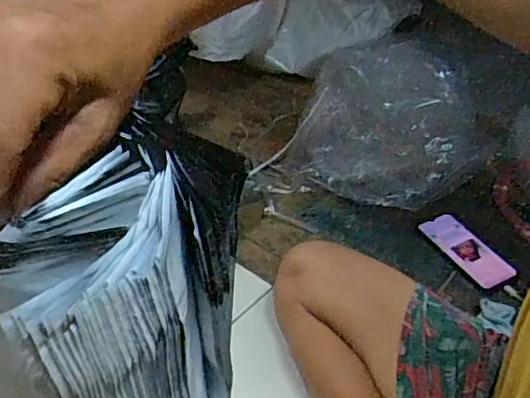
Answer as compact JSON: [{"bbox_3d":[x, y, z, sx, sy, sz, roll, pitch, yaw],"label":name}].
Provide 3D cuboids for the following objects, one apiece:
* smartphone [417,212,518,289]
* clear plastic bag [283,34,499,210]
[{"bbox_3d":[0.313,0.078,0.877,0.072,0.012,0.158,-13,41,-21],"label":"smartphone"},{"bbox_3d":[0.230,-0.152,1.026,0.330,0.167,0.318,17,40,16],"label":"clear plastic bag"}]

